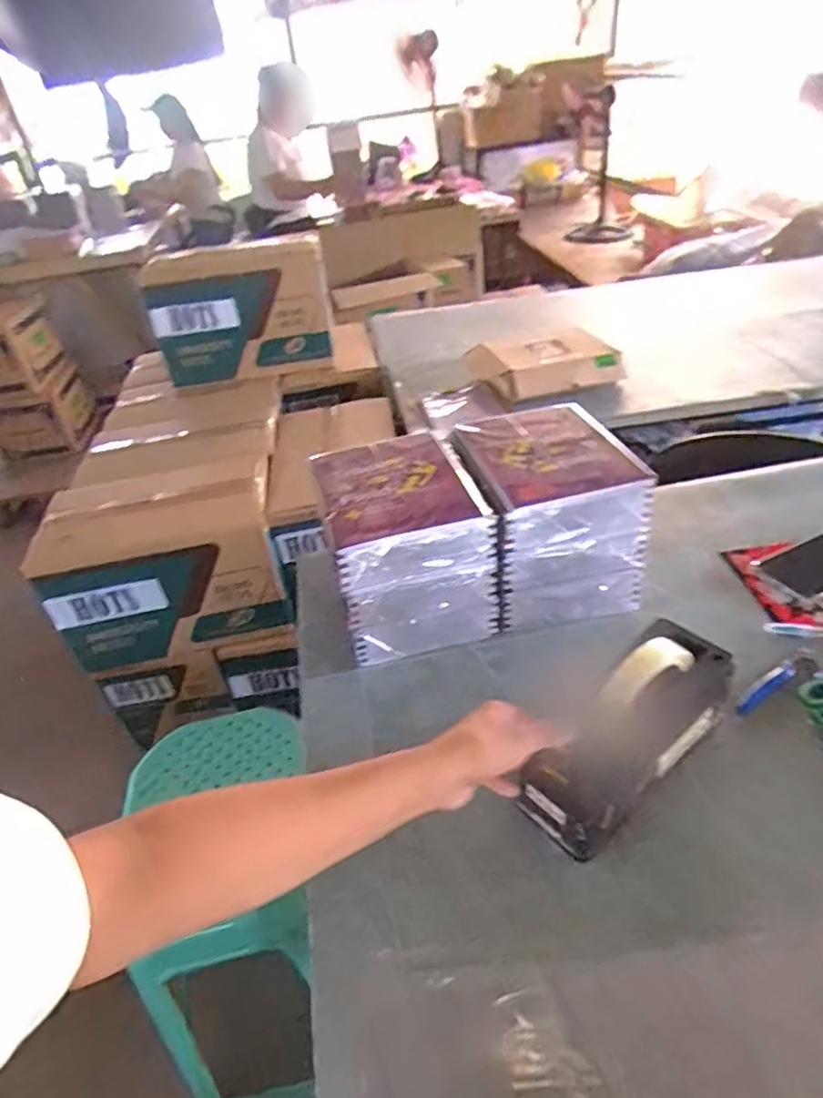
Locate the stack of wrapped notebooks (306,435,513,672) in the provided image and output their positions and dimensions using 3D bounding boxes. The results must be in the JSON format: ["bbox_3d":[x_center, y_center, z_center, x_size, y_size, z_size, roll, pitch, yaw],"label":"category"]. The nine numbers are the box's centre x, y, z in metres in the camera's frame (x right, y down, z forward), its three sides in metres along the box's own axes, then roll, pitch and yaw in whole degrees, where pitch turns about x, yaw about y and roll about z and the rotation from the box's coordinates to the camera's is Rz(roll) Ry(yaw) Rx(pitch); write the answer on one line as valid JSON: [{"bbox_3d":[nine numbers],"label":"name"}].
[{"bbox_3d":[-0.004,-0.005,0.729,0.166,0.177,0.200,-13,38,-7],"label":"stack of wrapped notebooks"}]

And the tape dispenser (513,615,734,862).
[{"bbox_3d":[0.182,0.143,0.525,0.193,0.126,0.063,-26,37,-28],"label":"tape dispenser"}]

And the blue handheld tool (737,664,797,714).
[{"bbox_3d":[0.335,0.134,0.605,0.086,0.013,0.016,-28,42,-24],"label":"blue handheld tool"}]

